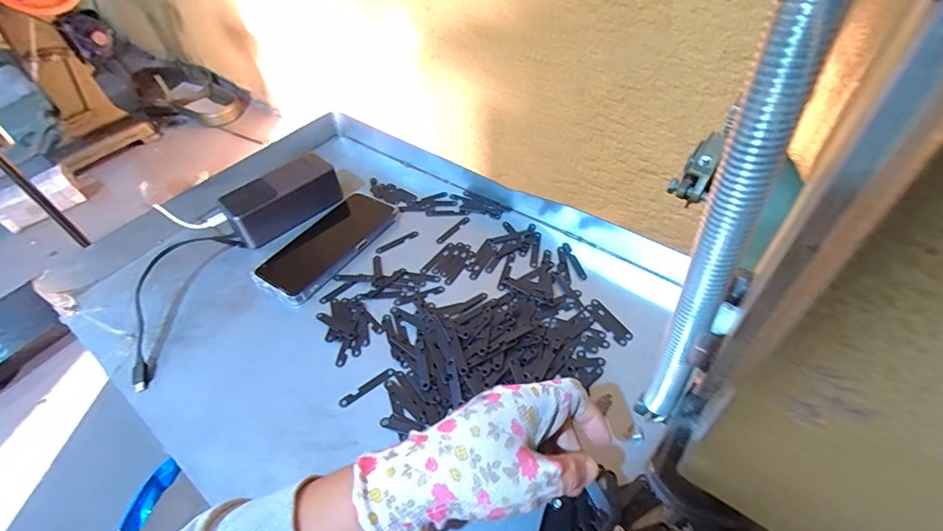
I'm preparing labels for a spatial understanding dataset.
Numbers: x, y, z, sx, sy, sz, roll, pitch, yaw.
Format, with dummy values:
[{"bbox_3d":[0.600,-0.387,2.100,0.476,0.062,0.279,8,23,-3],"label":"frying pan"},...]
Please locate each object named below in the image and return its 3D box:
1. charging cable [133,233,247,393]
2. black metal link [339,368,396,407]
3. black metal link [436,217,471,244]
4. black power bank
[{"bbox_3d":[-0.313,0.028,0.459,0.065,0.034,0.194,3,48,9],"label":"charging cable"},{"bbox_3d":[-0.089,0.104,0.385,0.051,0.004,0.009,-30,52,-20],"label":"black metal link"},{"bbox_3d":[-0.021,-0.041,0.513,0.009,0.004,0.052,31,58,29],"label":"black metal link"},{"bbox_3d":[-0.226,-0.081,0.536,0.124,0.052,0.057,-36,54,-24],"label":"black power bank"}]

